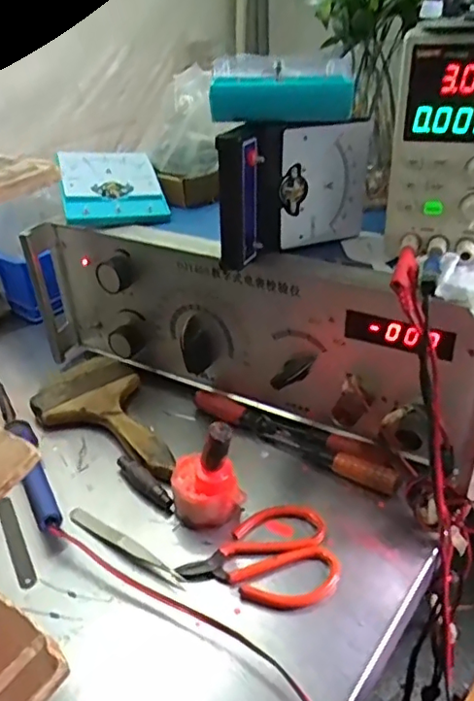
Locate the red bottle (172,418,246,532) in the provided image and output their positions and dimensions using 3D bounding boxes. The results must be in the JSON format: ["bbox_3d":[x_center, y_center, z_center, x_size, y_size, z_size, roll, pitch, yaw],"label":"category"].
[{"bbox_3d":[-0.024,0.084,0.411,0.049,0.085,0.050,-9,33,-10],"label":"red bottle"}]

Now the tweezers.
[{"bbox_3d":[-0.082,0.139,0.402,0.112,0.009,0.013,21,39,32],"label":"tweezers"}]

